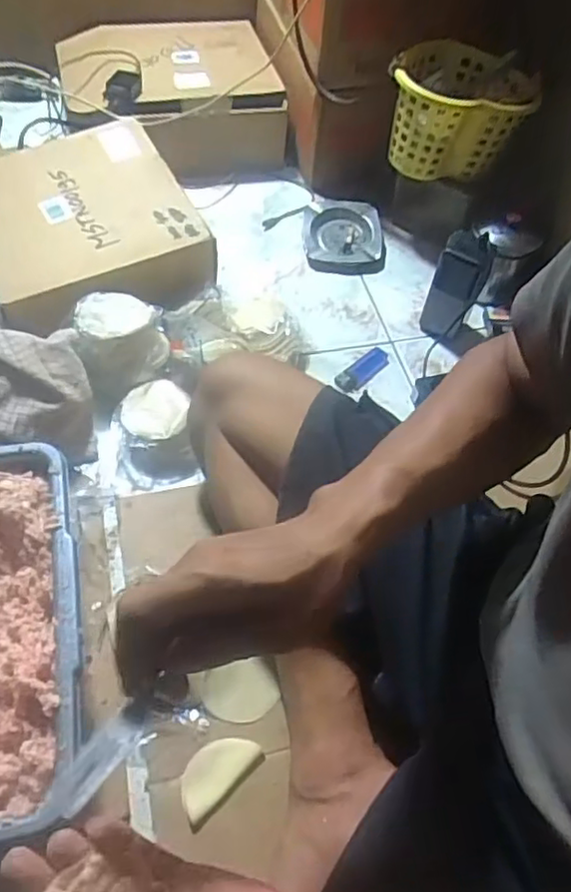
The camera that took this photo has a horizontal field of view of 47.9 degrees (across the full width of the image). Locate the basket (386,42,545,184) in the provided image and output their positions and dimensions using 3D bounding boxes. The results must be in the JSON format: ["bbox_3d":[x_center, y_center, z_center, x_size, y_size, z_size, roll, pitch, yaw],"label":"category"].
[{"bbox_3d":[0.225,-0.443,0.852,0.180,0.113,0.168,10,56,1],"label":"basket"}]

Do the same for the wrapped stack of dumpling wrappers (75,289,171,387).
[{"bbox_3d":[-0.185,-0.125,0.731,0.097,0.058,0.096,-10,58,-12],"label":"wrapped stack of dumpling wrappers"}]

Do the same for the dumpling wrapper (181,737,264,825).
[{"bbox_3d":[-0.060,0.275,0.547,0.076,0.004,0.039,-38,67,-26],"label":"dumpling wrapper"}]

